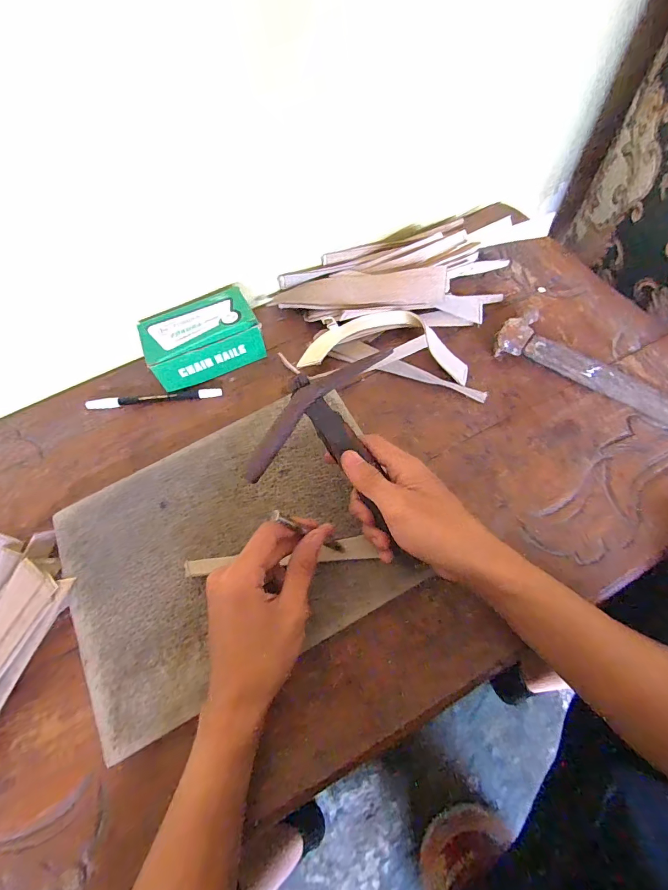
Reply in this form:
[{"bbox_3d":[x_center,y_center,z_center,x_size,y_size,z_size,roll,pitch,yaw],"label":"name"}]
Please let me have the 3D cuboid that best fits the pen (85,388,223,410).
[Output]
[{"bbox_3d":[-0.196,-0.050,0.419,0.146,0.008,0.011,-6,64,1],"label":"pen"}]

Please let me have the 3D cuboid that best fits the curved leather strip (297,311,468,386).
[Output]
[{"bbox_3d":[0.056,-0.109,0.418,0.175,0.034,0.070,3,64,5],"label":"curved leather strip"}]

